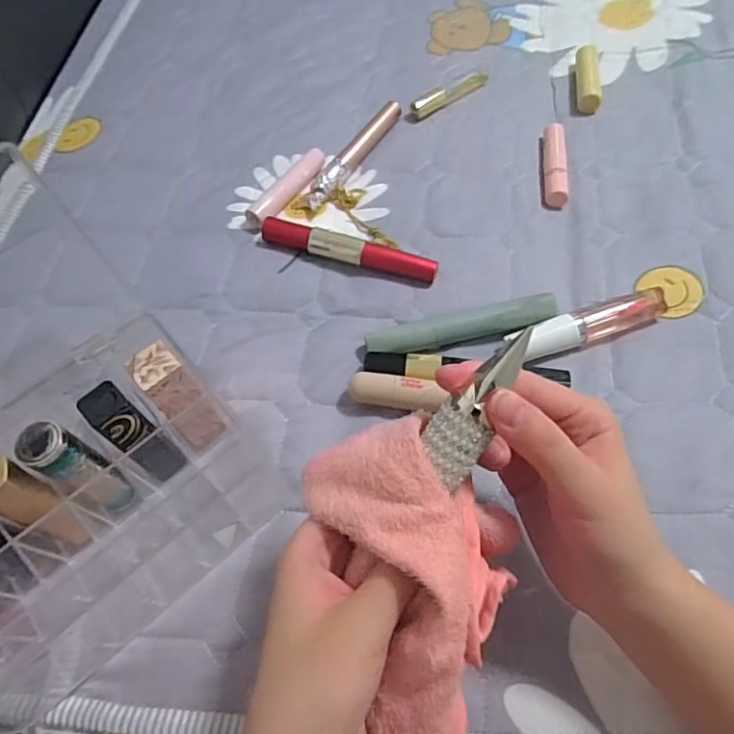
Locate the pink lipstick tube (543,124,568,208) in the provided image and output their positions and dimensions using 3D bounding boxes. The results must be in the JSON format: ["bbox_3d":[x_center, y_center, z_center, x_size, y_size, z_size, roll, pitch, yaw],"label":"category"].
[{"bbox_3d":[0.148,-0.163,0.438,0.017,0.014,0.089,4,62,6],"label":"pink lipstick tube"}]

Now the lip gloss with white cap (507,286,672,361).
[{"bbox_3d":[0.145,-0.026,0.361,0.102,0.018,0.024,-17,62,-5],"label":"lip gloss with white cap"}]

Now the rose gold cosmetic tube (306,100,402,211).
[{"bbox_3d":[-0.011,-0.172,0.451,0.018,0.014,0.127,25,66,16],"label":"rose gold cosmetic tube"}]

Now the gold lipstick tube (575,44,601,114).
[{"bbox_3d":[0.191,-0.248,0.478,0.020,0.017,0.071,6,62,7],"label":"gold lipstick tube"}]

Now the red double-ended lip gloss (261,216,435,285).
[{"bbox_3d":[-0.013,-0.082,0.397,0.127,0.020,0.016,14,63,11],"label":"red double-ended lip gloss"}]

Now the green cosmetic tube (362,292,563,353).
[{"bbox_3d":[0.062,-0.026,0.365,0.124,0.018,0.018,-13,62,-3],"label":"green cosmetic tube"}]

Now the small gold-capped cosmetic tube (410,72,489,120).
[{"bbox_3d":[0.072,-0.237,0.480,0.080,0.013,0.015,-36,65,-15],"label":"small gold-capped cosmetic tube"}]

